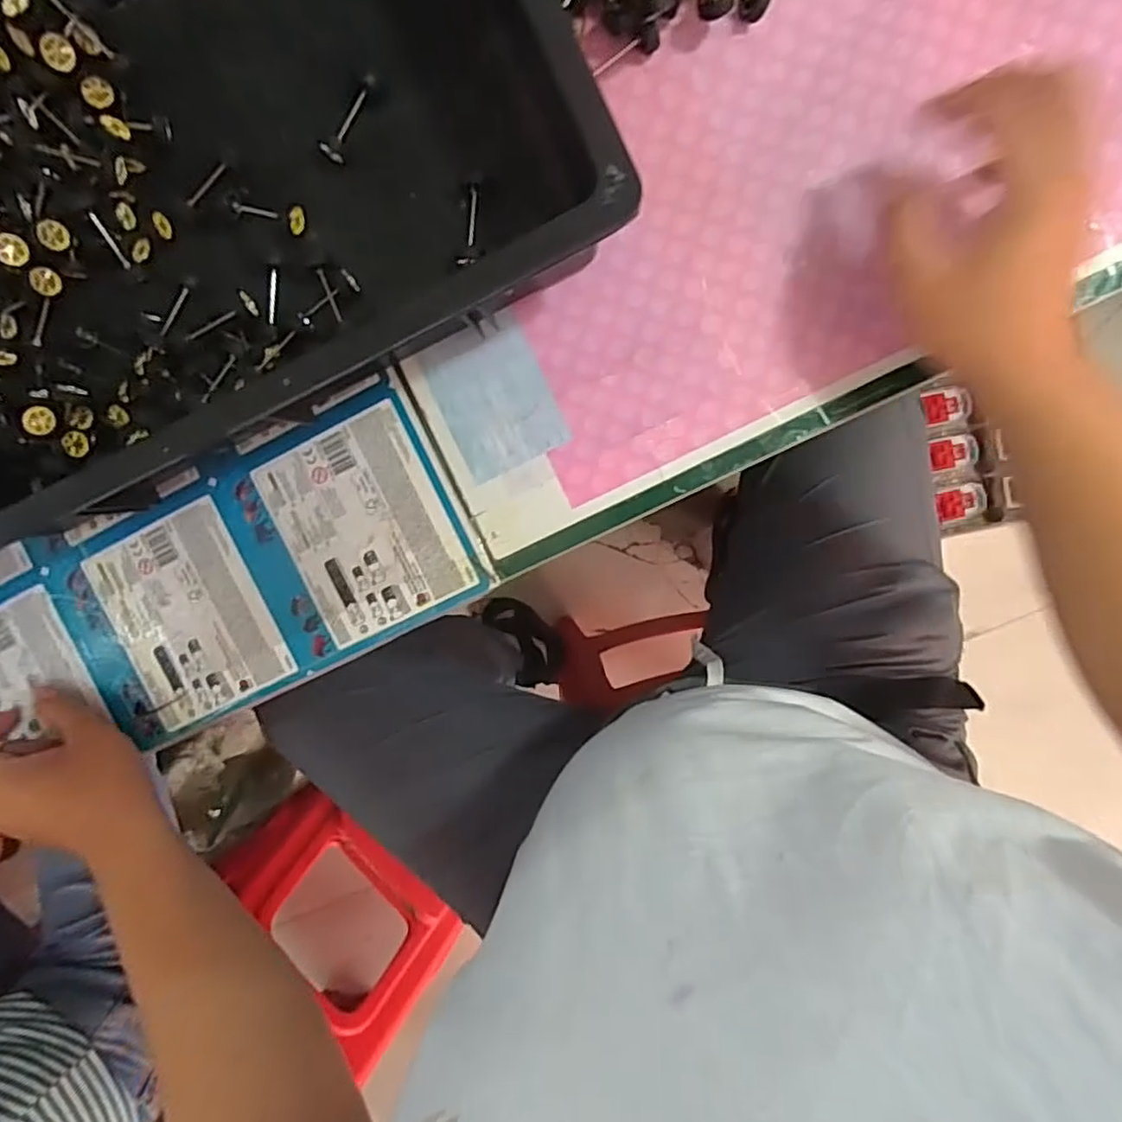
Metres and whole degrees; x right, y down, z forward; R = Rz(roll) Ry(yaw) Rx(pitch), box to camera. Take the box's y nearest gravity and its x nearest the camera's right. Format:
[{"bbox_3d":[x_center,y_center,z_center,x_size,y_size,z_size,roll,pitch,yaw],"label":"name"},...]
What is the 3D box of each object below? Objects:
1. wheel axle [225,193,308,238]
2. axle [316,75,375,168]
[{"bbox_3d":[-0.184,-0.217,0.391,0.050,0.015,0.017,18,99,3],"label":"wheel axle"},{"bbox_3d":[-0.128,-0.268,0.380,0.014,0.011,0.053,30,99,1],"label":"axle"}]

